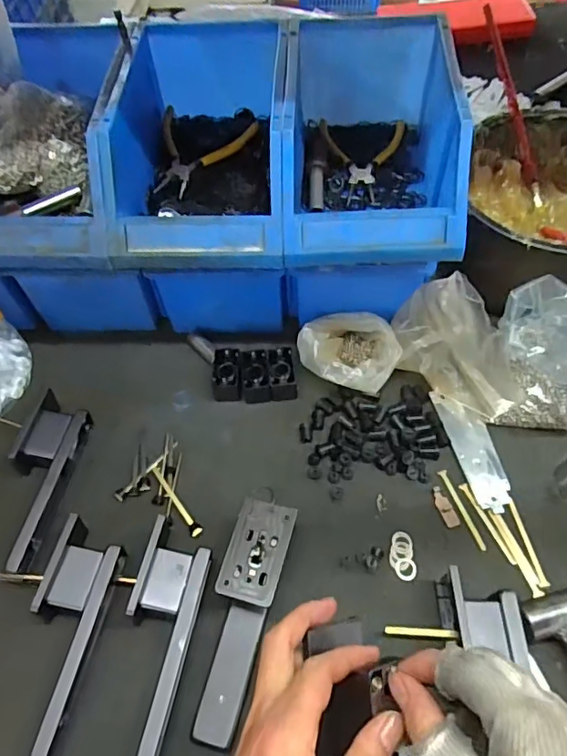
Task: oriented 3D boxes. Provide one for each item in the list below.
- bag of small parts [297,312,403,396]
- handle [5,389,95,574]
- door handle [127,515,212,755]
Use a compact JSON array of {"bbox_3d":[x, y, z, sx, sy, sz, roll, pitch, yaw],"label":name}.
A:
[{"bbox_3d":[0.071,-0.030,0.583,0.107,0.047,0.085,8,59,9],"label":"bag of small parts"},{"bbox_3d":[-0.244,0.101,0.535,0.058,0.047,0.180,4,58,6],"label":"handle"},{"bbox_3d":[-0.099,0.213,0.443,0.054,0.048,0.183,5,58,7],"label":"door handle"}]

